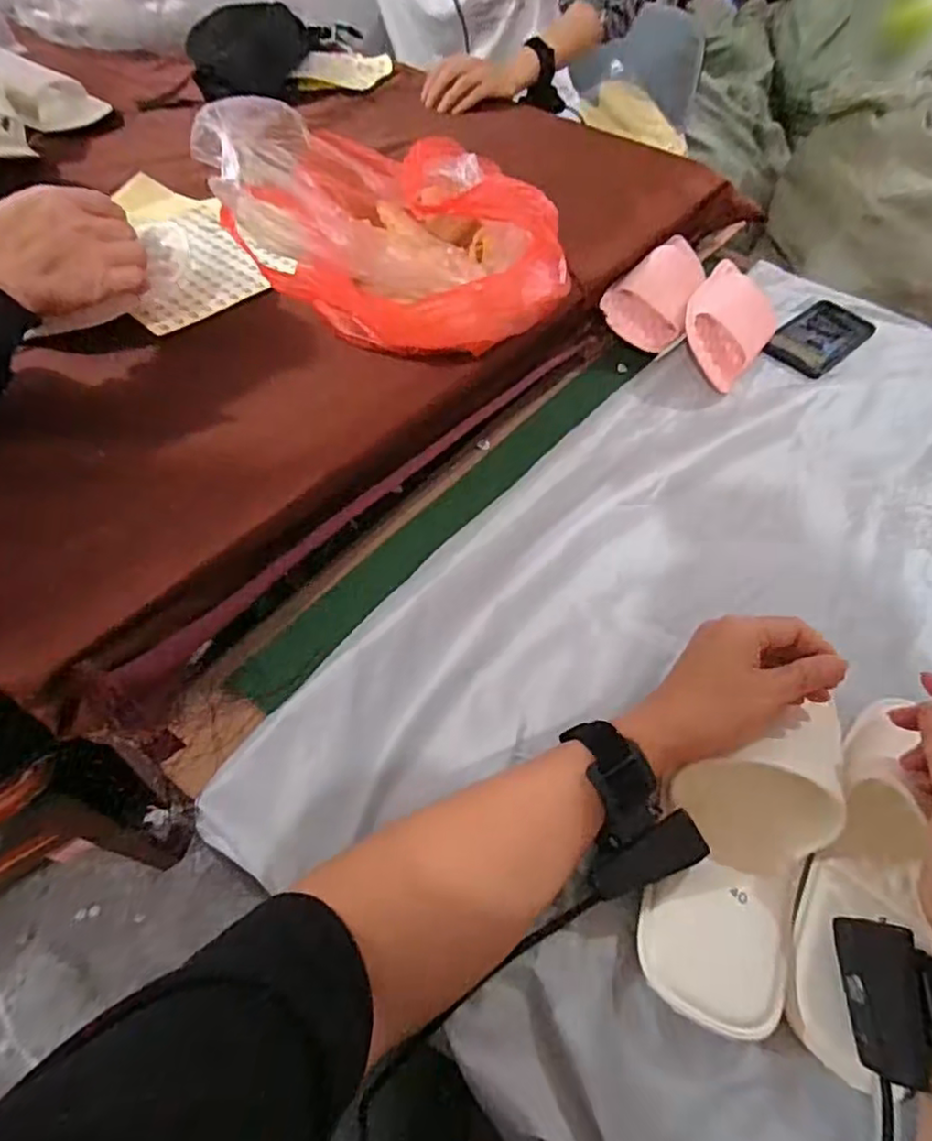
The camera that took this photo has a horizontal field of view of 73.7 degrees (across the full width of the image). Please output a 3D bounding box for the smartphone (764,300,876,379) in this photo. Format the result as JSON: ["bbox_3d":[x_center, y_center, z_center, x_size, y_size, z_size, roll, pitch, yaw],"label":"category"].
[{"bbox_3d":[0.434,-0.287,0.760,0.172,0.015,0.080,-36,64,-27],"label":"smartphone"}]

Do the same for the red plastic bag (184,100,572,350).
[{"bbox_3d":[-0.047,-0.259,0.461,0.233,0.125,0.227,19,54,9],"label":"red plastic bag"}]

